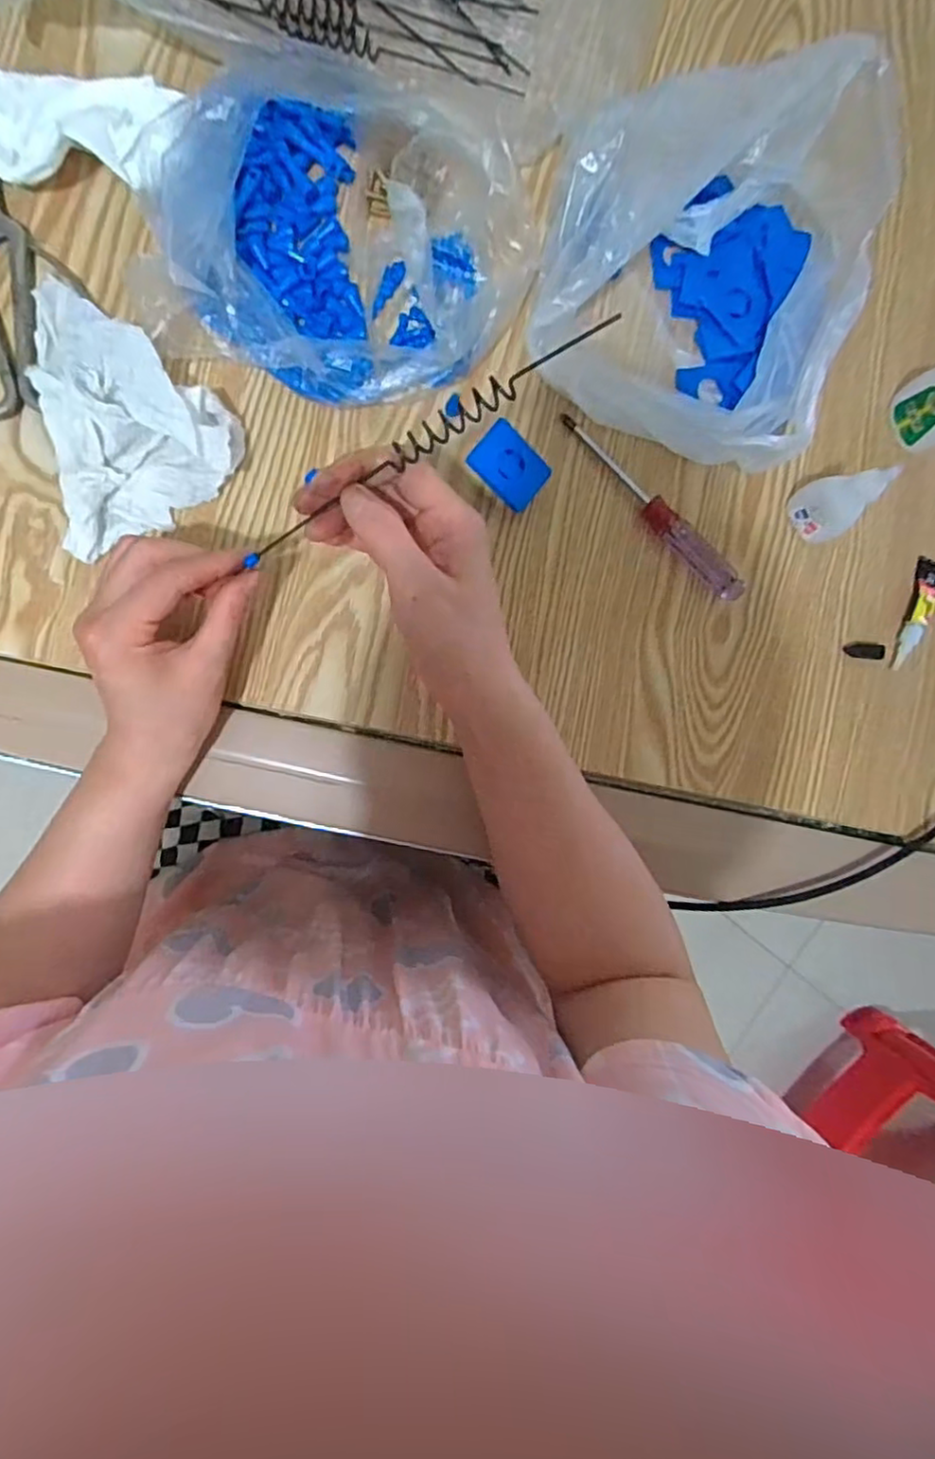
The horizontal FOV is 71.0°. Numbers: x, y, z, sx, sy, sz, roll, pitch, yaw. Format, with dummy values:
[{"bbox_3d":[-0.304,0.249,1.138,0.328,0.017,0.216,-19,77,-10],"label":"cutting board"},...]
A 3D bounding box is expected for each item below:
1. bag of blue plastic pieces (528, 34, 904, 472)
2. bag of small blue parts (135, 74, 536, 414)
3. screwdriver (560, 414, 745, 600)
[{"bbox_3d":[0.131,-0.269,0.369,0.159,0.086,0.208,15,87,-7],"label":"bag of blue plastic pieces"},{"bbox_3d":[-0.062,-0.267,0.357,0.186,0.062,0.178,23,86,-6],"label":"bag of small blue parts"},{"bbox_3d":[0.112,-0.135,0.396,0.147,0.018,0.018,45,84,-4],"label":"screwdriver"}]

